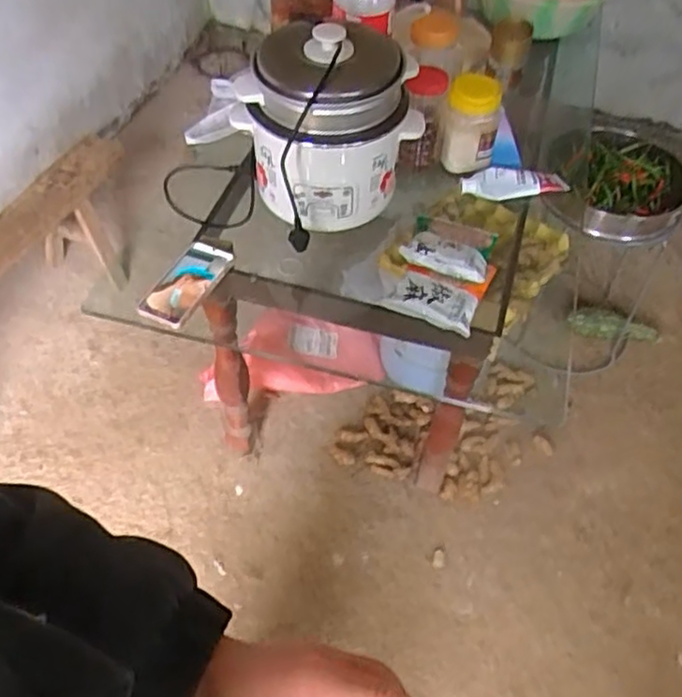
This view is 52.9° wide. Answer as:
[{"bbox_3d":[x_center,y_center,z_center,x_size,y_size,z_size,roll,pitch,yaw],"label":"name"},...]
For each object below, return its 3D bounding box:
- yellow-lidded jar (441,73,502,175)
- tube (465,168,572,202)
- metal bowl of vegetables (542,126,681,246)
[{"bbox_3d":[0.237,-0.408,1.245,0.095,0.151,0.104,1,53,-2],"label":"yellow-lidded jar"},{"bbox_3d":[0.314,-0.299,1.249,0.200,0.038,0.056,-5,53,-6],"label":"tube"},{"bbox_3d":[0.614,-0.384,1.524,0.299,0.123,0.302,14,54,8],"label":"metal bowl of vegetables"}]

